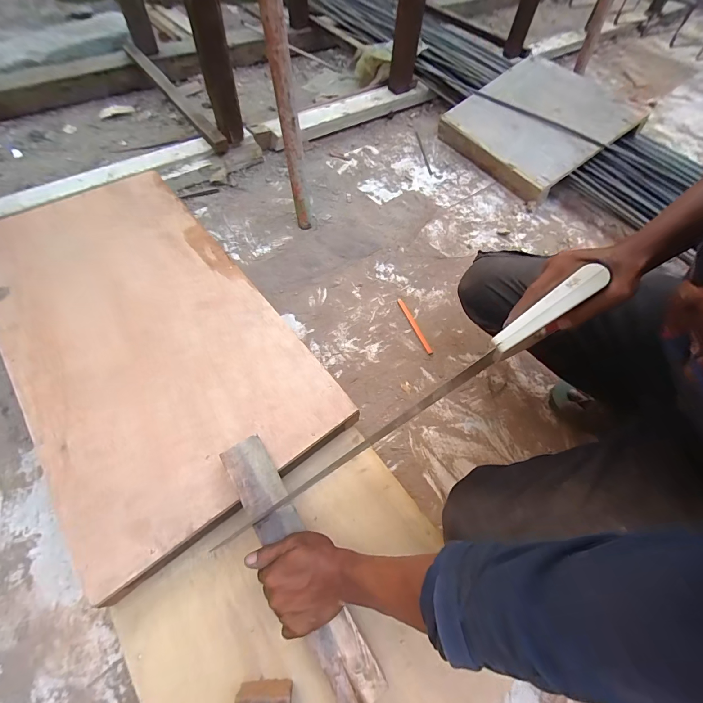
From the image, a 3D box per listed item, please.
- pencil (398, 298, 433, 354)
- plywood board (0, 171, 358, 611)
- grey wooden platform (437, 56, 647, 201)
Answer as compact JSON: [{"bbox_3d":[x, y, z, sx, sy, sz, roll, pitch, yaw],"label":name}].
[{"bbox_3d":[0.142,-0.059,0.764,0.014,0.004,0.154,-17,60,-12],"label":"pencil"},{"bbox_3d":[-0.388,-0.069,0.611,0.394,0.025,0.779,-34,65,-21],"label":"plywood board"},{"bbox_3d":[0.583,-0.727,1.078,0.446,0.064,0.437,-36,67,-4],"label":"grey wooden platform"}]

